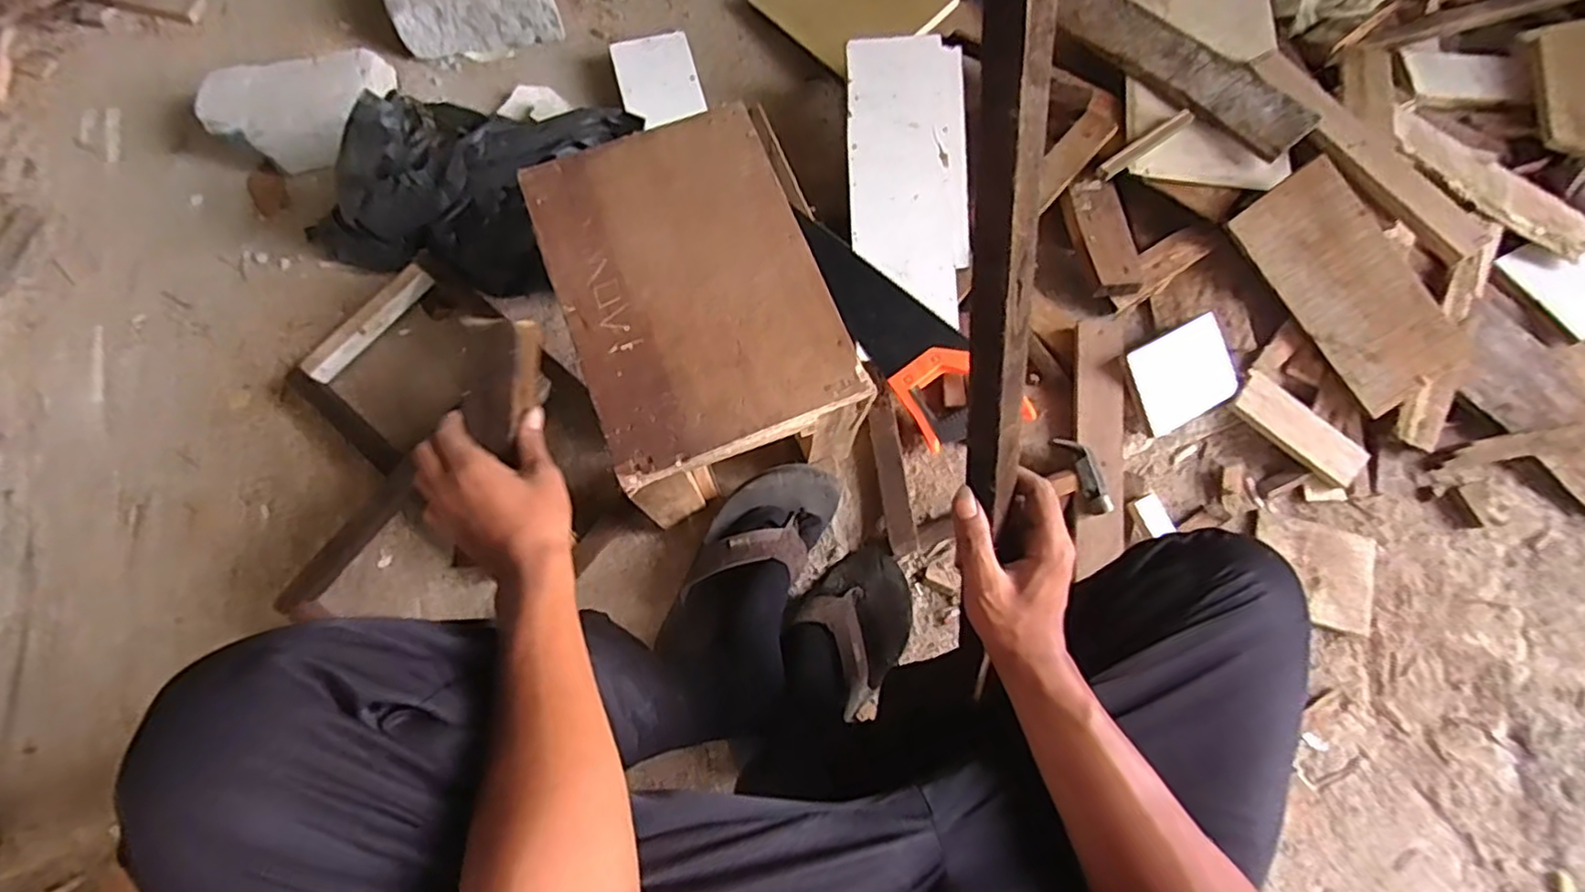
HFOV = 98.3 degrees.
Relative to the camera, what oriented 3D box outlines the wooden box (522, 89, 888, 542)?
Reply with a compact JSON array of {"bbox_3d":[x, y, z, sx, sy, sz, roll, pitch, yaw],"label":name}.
[{"bbox_3d":[-0.091,-0.112,0.705,0.236,0.221,0.348,-20,74,-9],"label":"wooden box"}]

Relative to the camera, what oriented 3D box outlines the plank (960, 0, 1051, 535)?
[{"bbox_3d":[0.112,-0.103,0.363,0.032,0.018,0.324,-9,121,-4],"label":"plank"}]

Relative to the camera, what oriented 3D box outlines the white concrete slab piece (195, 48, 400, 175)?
[{"bbox_3d":[-0.604,-0.413,0.858,0.220,0.070,0.129,-16,76,-7],"label":"white concrete slab piece"}]

